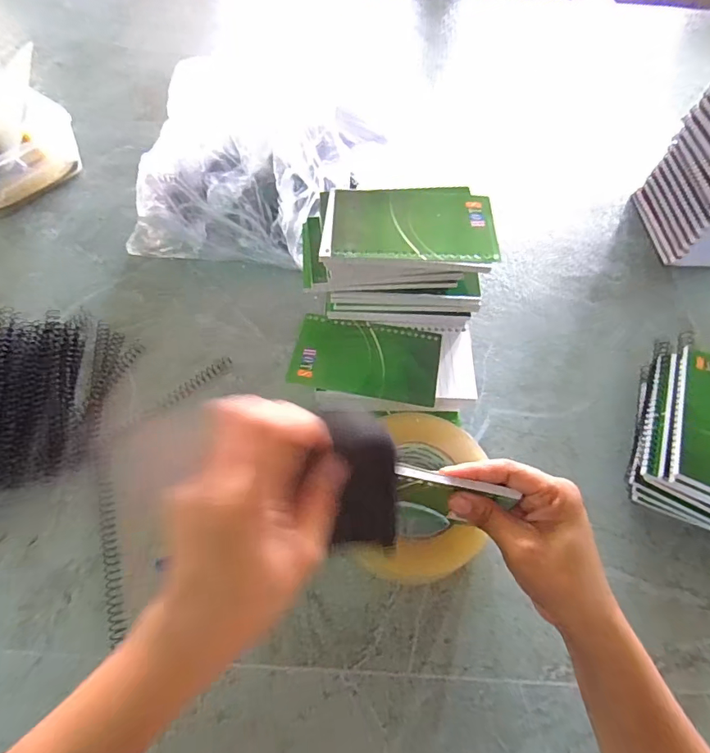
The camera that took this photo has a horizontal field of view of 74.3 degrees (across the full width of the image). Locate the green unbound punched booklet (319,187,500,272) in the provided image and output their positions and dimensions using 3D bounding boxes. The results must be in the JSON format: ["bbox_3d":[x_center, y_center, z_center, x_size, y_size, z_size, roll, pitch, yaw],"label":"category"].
[{"bbox_3d":[0.044,-0.124,0.374,0.132,0.008,0.092,5,60,0],"label":"green unbound punched booklet"}]

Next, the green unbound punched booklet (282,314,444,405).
[{"bbox_3d":[0.011,-0.017,0.418,0.127,0.008,0.074,8,60,4],"label":"green unbound punched booklet"}]

